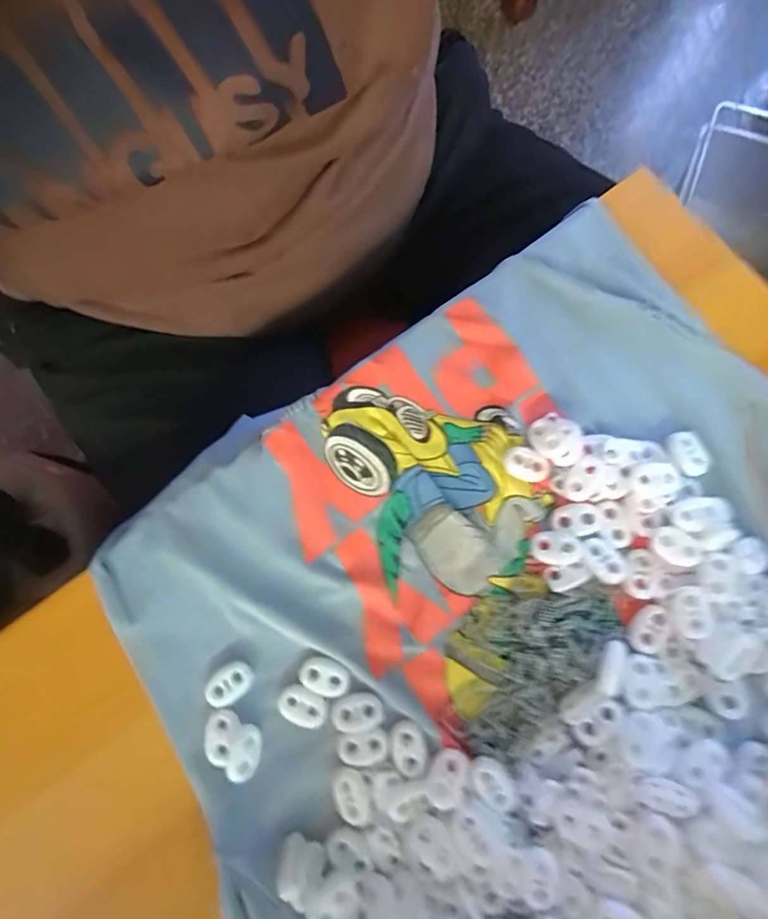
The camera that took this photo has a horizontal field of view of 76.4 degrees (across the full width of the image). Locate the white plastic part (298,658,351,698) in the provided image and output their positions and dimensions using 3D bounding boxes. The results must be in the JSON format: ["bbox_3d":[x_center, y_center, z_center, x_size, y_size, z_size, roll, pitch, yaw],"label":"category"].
[{"bbox_3d":[-0.027,0.099,0.220,0.024,0.004,0.014,15,80,6],"label":"white plastic part"}]

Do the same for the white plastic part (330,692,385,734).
[{"bbox_3d":[-0.012,0.113,0.217,0.023,0.004,0.016,-9,79,1],"label":"white plastic part"}]

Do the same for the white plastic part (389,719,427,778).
[{"bbox_3d":[0.011,0.127,0.213,0.014,0.004,0.021,-13,79,1],"label":"white plastic part"}]

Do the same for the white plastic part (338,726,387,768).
[{"bbox_3d":[-0.009,0.128,0.215,0.021,0.004,0.015,-11,79,1],"label":"white plastic part"}]

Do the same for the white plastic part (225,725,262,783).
[{"bbox_3d":[-0.061,0.129,0.213,0.013,0.007,0.021,7,80,4],"label":"white plastic part"}]

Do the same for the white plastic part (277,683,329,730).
[{"bbox_3d":[-0.037,0.111,0.219,0.023,0.004,0.017,27,82,8],"label":"white plastic part"}]

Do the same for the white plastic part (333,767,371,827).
[{"bbox_3d":[-0.014,0.146,0.210,0.014,0.005,0.022,-20,79,-1],"label":"white plastic part"}]

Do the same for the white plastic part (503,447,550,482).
[{"bbox_3d":[0.069,0.003,0.234,0.022,0.005,0.015,13,80,5],"label":"white plastic part"}]

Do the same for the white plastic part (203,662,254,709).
[{"bbox_3d":[-0.071,0.103,0.223,0.022,0.007,0.016,-37,79,-4],"label":"white plastic part"}]

